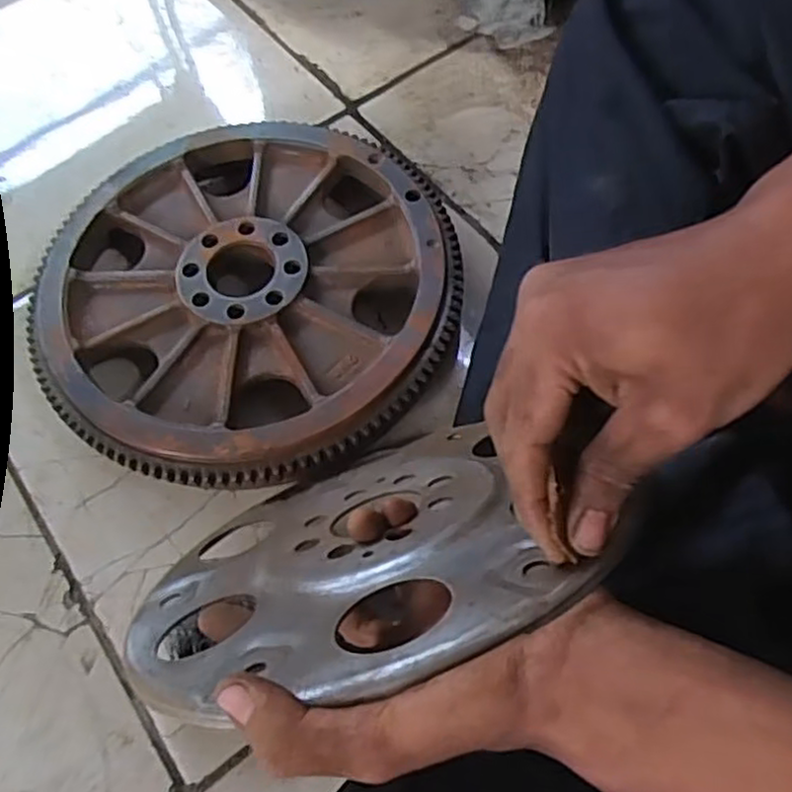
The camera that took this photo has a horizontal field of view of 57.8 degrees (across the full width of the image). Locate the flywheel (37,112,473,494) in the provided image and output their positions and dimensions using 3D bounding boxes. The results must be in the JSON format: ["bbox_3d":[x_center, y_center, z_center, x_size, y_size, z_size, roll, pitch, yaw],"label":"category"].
[{"bbox_3d":[-0.110,-0.076,0.550,0.302,0.052,0.302,-1,63,3],"label":"flywheel"}]

